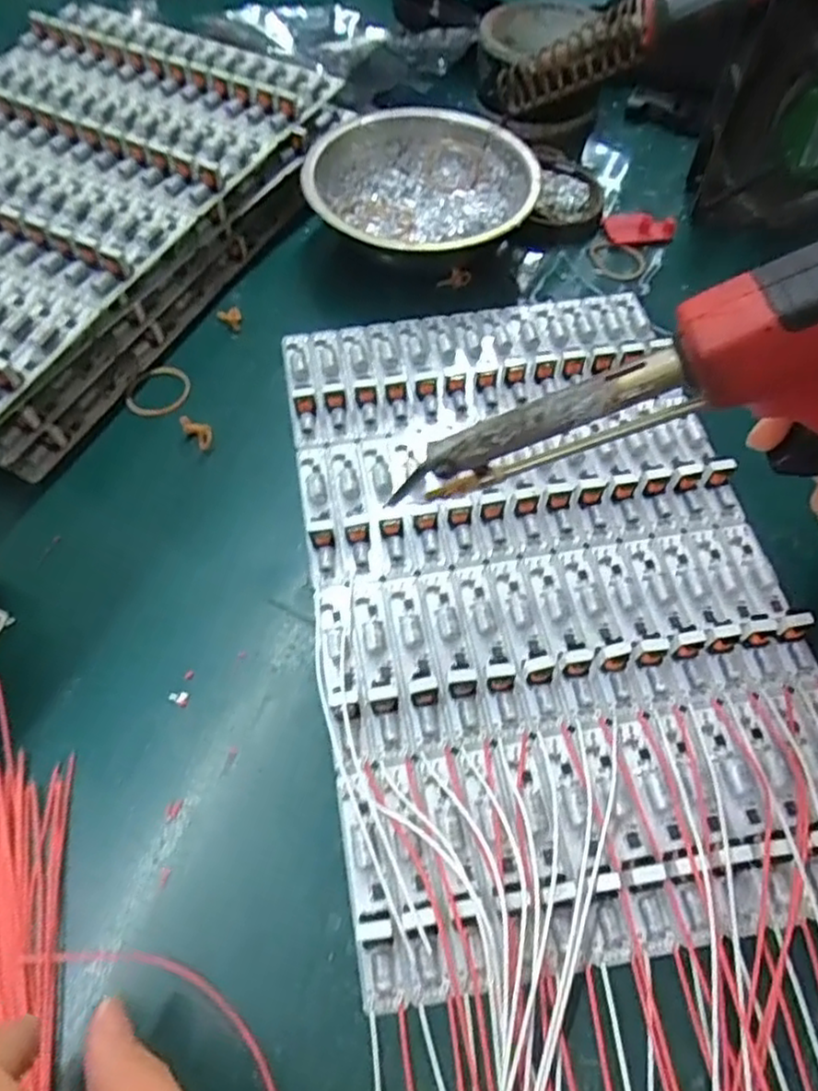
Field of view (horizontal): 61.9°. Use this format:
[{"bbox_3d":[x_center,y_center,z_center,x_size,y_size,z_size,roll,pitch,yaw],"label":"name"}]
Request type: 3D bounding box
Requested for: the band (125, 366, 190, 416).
[{"bbox_3d":[-0.127,-0.079,0.345,0.028,0.004,0.031,6,60,3],"label":"band"}]

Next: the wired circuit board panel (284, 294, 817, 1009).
[{"bbox_3d":[0.055,0.001,0.292,0.193,0.017,0.295,-8,60,-4],"label":"wired circuit board panel"}]

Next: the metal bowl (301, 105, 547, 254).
[{"bbox_3d":[0.007,-0.198,0.389,0.123,0.037,0.127,0,60,0],"label":"metal bowl"}]

